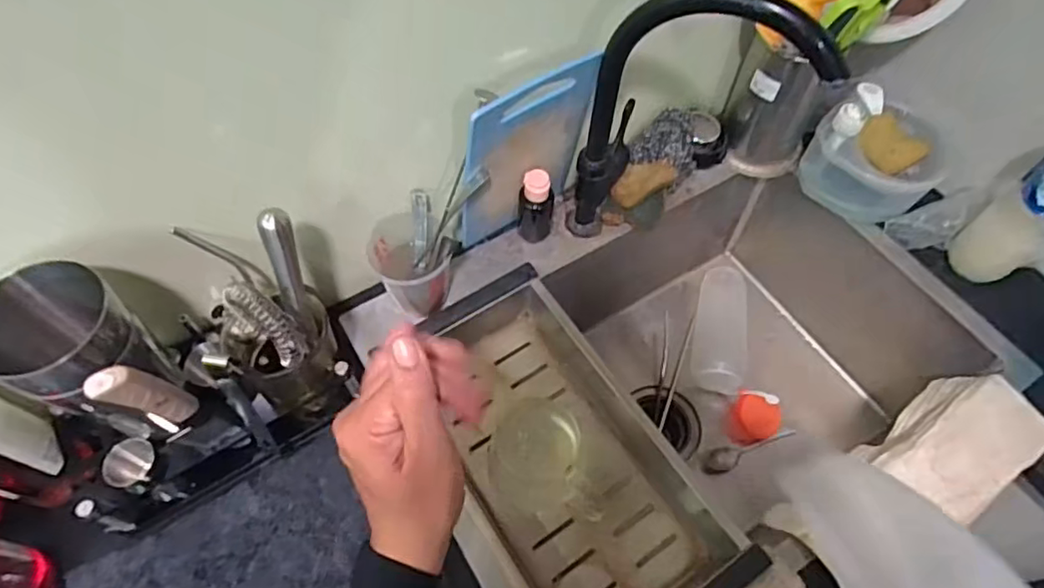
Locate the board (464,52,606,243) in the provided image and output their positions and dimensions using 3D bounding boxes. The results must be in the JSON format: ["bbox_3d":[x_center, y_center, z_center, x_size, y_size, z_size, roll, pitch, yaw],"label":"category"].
[{"bbox_3d":[0.005,-0.136,0.620,0.150,0.236,0.009,-32,75,-18],"label":"board"}]

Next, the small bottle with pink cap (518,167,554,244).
[{"bbox_3d":[0.016,-0.099,0.677,0.038,0.097,0.032,5,58,2],"label":"small bottle with pink cap"}]

